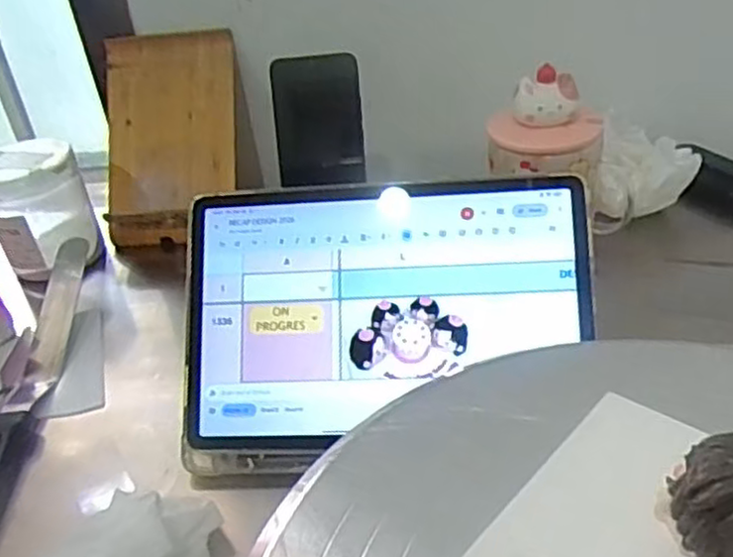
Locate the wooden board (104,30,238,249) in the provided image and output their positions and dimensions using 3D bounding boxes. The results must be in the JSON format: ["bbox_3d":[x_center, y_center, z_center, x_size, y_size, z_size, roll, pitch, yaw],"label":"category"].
[{"bbox_3d":[-0.186,-0.134,0.697,0.123,0.195,0.022,-2,-1,-3],"label":"wooden board"}]

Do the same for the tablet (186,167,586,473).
[{"bbox_3d":[0.012,0.021,0.458,0.255,0.175,0.017,-4,-10,6],"label":"tablet"}]

